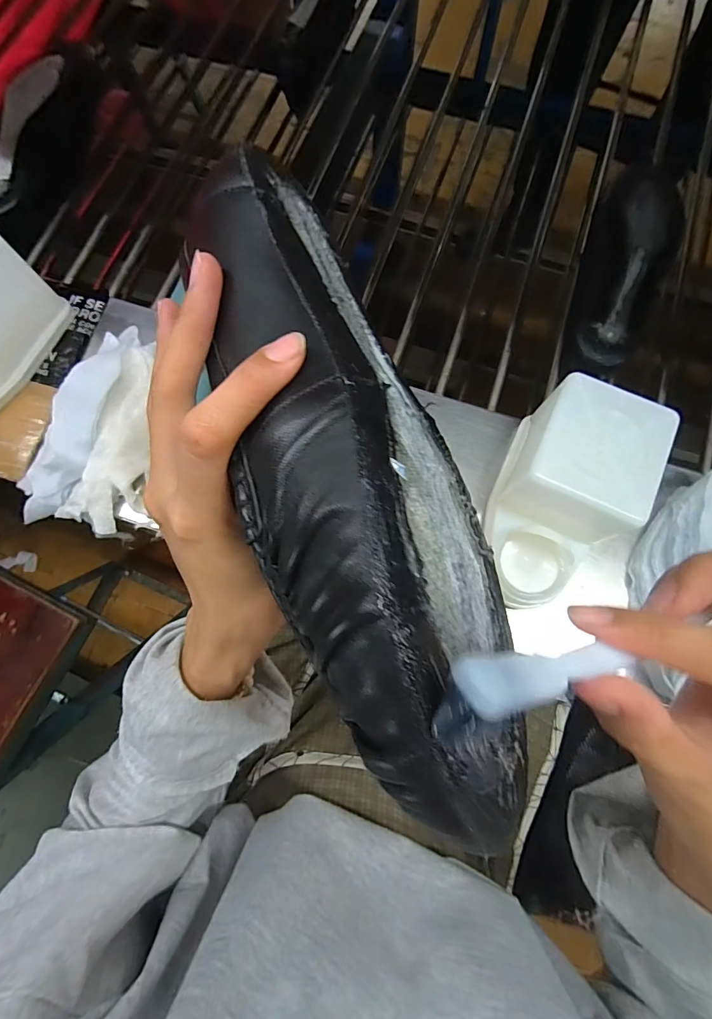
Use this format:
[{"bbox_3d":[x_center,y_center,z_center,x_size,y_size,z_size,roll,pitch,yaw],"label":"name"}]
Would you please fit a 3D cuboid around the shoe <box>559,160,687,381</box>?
[{"bbox_3d":[0.317,-0.279,0.497,0.099,0.065,0.269,20,77,6],"label":"shoe"}]

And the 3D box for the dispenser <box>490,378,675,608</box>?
[{"bbox_3d":[0.181,-0.005,0.365,0.109,0.096,0.188,22,77,6],"label":"dispenser"}]

